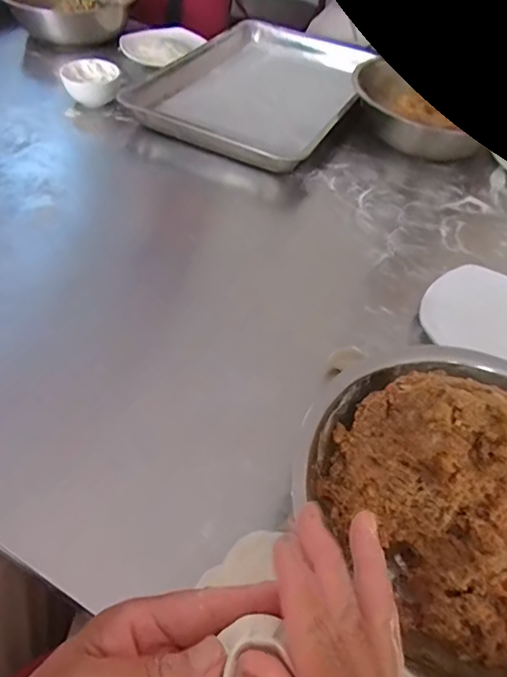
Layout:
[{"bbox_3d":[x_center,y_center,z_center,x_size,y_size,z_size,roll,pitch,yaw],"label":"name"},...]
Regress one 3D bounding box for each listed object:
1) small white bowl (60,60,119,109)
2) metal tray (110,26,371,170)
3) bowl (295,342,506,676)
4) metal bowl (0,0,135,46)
[{"bbox_3d":[-0.292,-0.459,0.872,0.093,0.063,0.077,-12,53,-16],"label":"small white bowl"},{"bbox_3d":[0.027,-0.503,0.948,0.348,0.054,0.519,20,51,10],"label":"metal tray"},{"bbox_3d":[0.182,0.126,0.365,0.248,0.161,0.250,3,50,-4],"label":"bowl"},{"bbox_3d":[-0.393,-0.714,1.053,0.267,0.093,0.267,3,50,-4],"label":"metal bowl"}]

